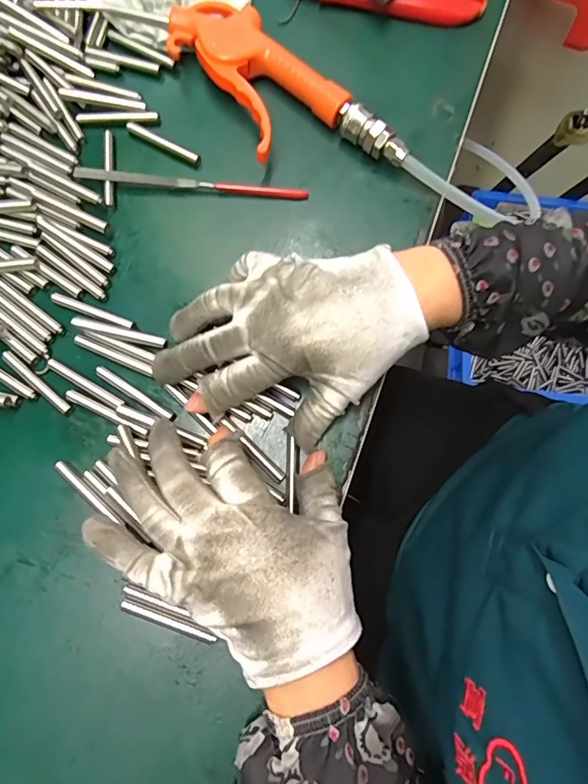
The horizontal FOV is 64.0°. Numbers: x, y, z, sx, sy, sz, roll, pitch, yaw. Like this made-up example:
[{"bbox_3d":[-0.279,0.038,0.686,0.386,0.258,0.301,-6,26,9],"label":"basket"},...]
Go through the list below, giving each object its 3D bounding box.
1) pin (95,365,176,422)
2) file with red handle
[{"bbox_3d":[-0.102,0.000,0.300,0.061,0.004,0.007,32,82,5],"label":"pin"},{"bbox_3d":[-0.071,-0.145,0.329,0.160,0.009,0.007,6,80,1],"label":"file with red handle"}]

